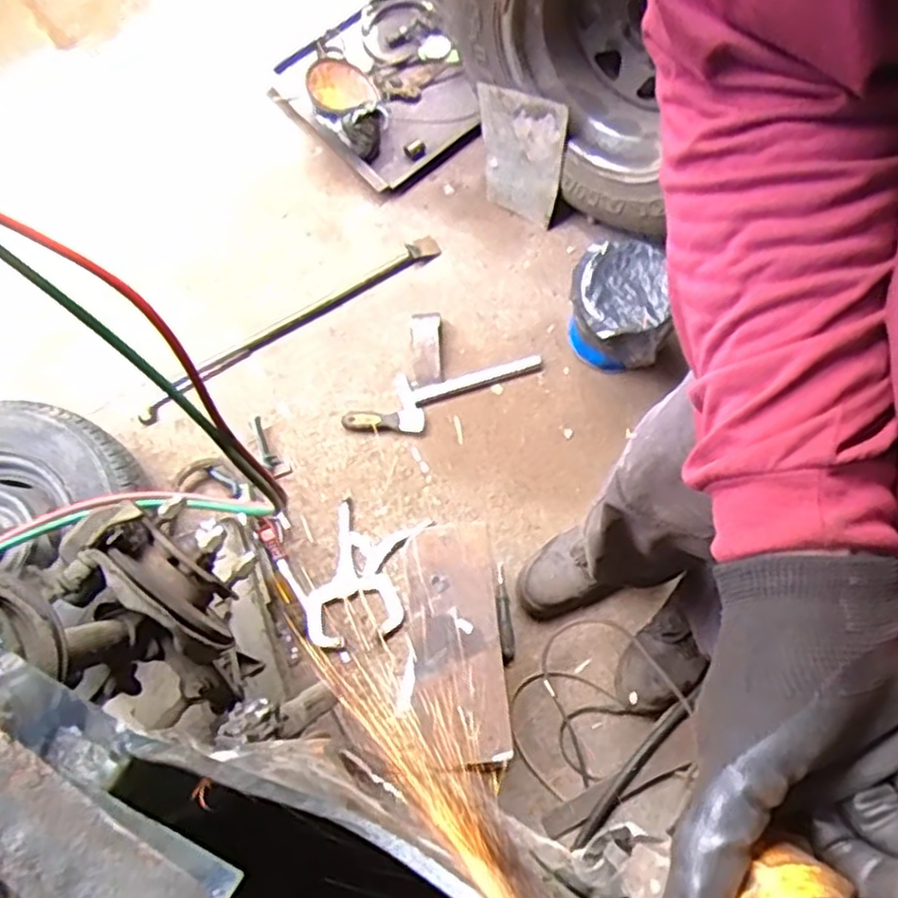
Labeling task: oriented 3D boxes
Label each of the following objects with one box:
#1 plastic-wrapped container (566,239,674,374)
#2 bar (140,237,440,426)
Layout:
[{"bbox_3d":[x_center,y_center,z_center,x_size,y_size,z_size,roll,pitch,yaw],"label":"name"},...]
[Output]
[{"bbox_3d":[0.313,-0.257,1.361,0.170,0.209,0.213,11,71,6],"label":"plastic-wrapped container"},{"bbox_3d":[-0.315,-0.253,1.467,0.683,0.023,0.048,-33,72,-9],"label":"bar"}]

